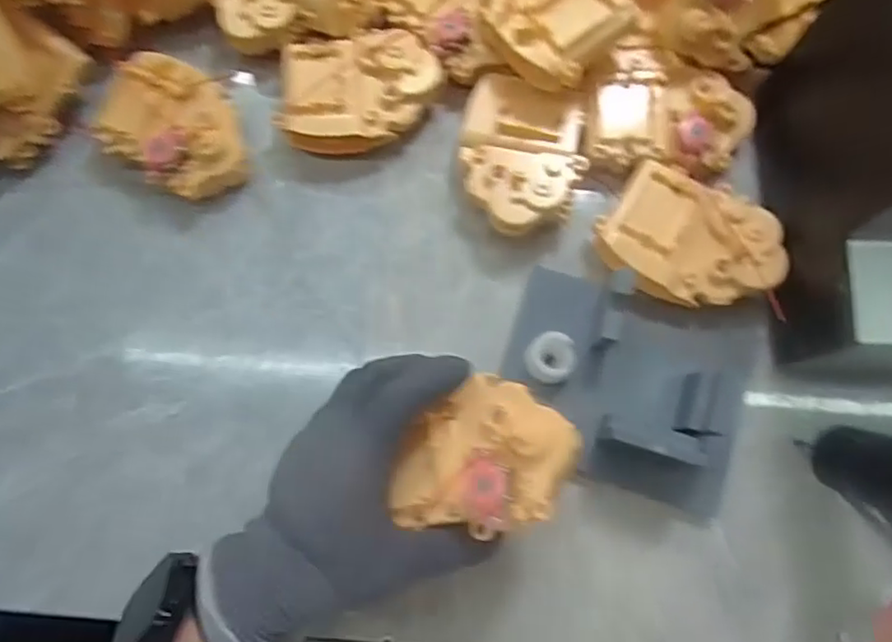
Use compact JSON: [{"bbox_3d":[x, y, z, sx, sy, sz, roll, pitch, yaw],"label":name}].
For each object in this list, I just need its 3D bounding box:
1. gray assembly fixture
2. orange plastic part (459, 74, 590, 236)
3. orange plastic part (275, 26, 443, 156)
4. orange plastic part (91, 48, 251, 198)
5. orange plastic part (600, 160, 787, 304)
[{"bbox_3d":[0.102,0.035,0.338,0.134,0.058,0.117,18,78,6],"label":"gray assembly fixture"},{"bbox_3d":[0.046,-0.100,0.370,0.073,0.032,0.097,6,77,3],"label":"orange plastic part"},{"bbox_3d":[-0.054,-0.143,0.384,0.097,0.026,0.071,-5,77,1],"label":"orange plastic part"},{"bbox_3d":[-0.168,-0.121,0.384,0.097,0.033,0.070,35,81,9],"label":"orange plastic part"},{"bbox_3d":[0.140,-0.045,0.351,0.097,0.018,0.072,27,79,8],"label":"orange plastic part"}]

